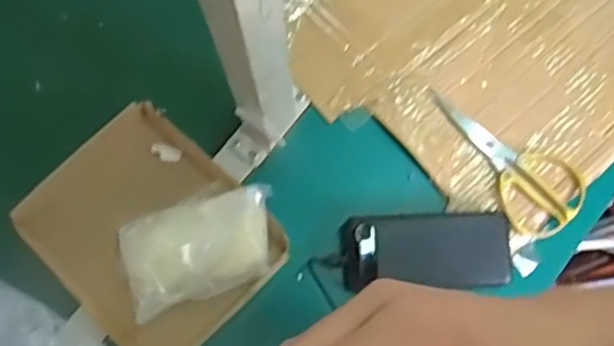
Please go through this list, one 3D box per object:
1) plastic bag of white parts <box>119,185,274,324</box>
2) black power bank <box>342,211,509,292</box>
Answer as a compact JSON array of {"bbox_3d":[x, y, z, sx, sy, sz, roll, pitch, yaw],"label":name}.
[{"bbox_3d":[-0.098,0.070,0.610,0.146,0.042,0.095,-19,76,-5],"label":"plastic bag of white parts"},{"bbox_3d":[0.114,0.076,0.623,0.159,0.027,0.070,-2,75,-1],"label":"black power bank"}]

